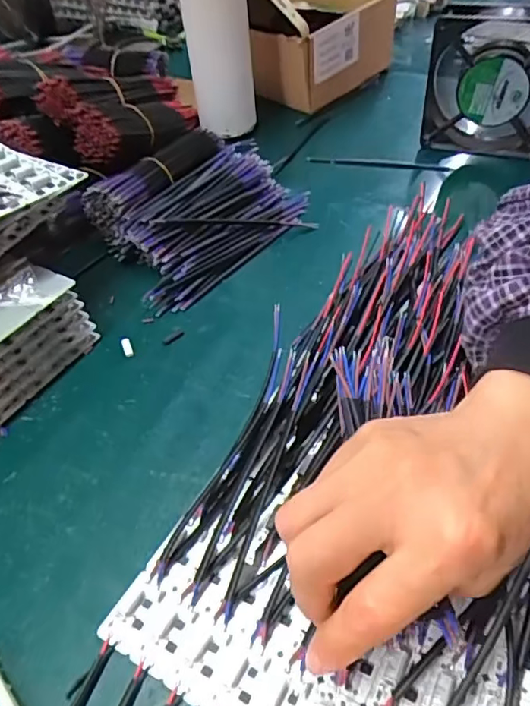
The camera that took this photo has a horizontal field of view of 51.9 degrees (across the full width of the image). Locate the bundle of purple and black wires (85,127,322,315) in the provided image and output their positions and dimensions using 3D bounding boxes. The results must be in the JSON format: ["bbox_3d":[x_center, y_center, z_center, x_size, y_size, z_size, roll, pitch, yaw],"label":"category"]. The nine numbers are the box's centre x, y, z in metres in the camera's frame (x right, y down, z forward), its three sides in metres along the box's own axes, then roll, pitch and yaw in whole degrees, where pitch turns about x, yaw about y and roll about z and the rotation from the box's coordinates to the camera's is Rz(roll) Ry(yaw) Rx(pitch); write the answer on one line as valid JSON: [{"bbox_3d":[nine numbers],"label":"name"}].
[{"bbox_3d":[-0.064,-0.128,0.480,0.184,0.048,0.172,-36,53,-27],"label":"bundle of purple and black wires"}]

